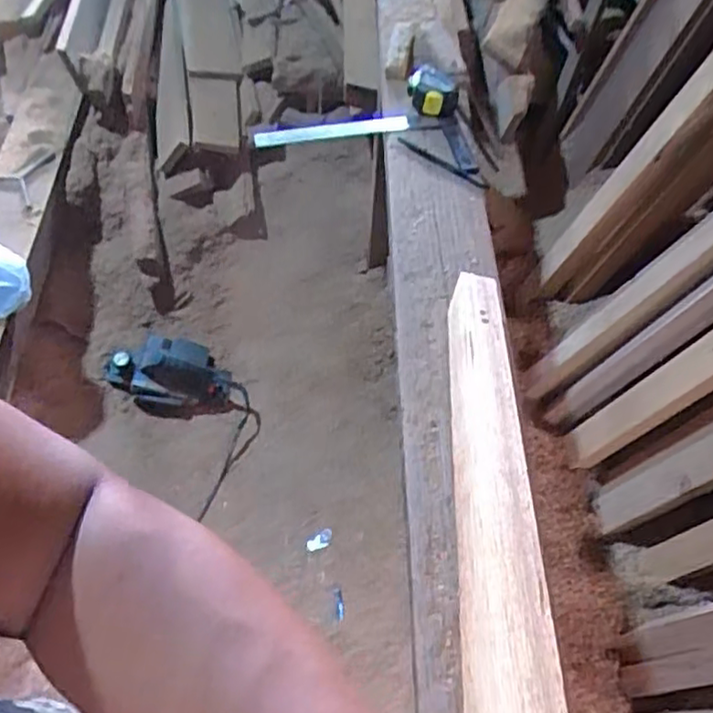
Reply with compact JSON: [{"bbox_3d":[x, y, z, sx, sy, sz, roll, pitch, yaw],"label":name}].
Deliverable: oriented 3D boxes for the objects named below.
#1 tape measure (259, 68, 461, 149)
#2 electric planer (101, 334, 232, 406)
[{"bbox_3d":[-0.005,-0.338,0.919,0.290,0.081,0.050,-9,59,7],"label":"tape measure"},{"bbox_3d":[-0.426,0.027,1.530,0.271,0.114,0.163,14,59,6],"label":"electric planer"}]

